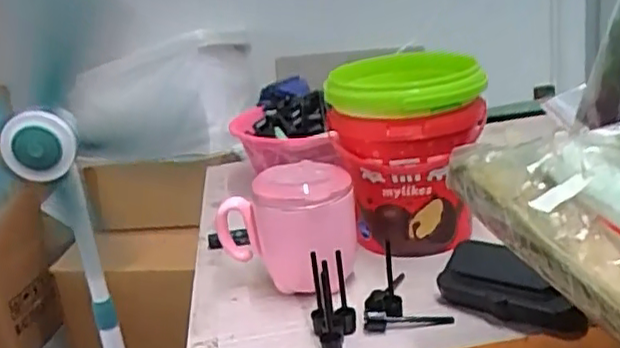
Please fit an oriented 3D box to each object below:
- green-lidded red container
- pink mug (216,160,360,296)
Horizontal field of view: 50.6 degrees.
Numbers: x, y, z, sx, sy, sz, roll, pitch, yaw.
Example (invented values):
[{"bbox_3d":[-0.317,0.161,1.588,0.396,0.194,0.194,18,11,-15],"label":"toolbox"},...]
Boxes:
[{"bbox_3d":[0.084,-0.017,0.572,0.126,0.151,0.117,-6,19,5],"label":"green-lidded red container"},{"bbox_3d":[-0.022,0.046,0.525,0.117,0.096,0.069,-6,19,4],"label":"pink mug"}]

